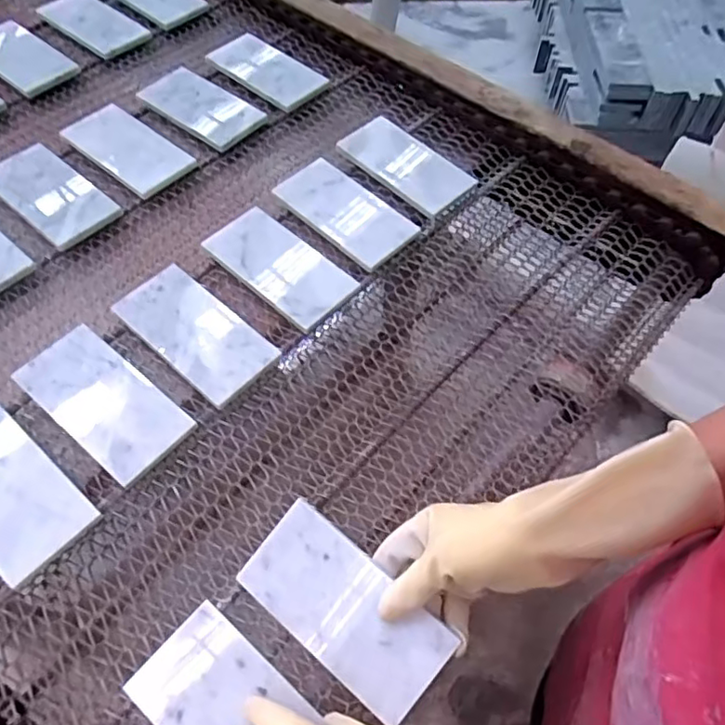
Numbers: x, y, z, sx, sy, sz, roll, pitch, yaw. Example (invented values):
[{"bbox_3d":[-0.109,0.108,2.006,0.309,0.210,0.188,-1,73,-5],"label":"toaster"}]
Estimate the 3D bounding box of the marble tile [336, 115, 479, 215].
[{"bbox_3d":[0.057,-0.248,0.740,0.162,0.013,0.088,40,61,19],"label":"marble tile"}]

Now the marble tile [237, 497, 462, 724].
[{"bbox_3d":[-0.013,0.179,0.439,0.151,0.006,0.078,37,86,17],"label":"marble tile"}]

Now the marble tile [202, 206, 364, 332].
[{"bbox_3d":[-0.080,-0.106,0.633,0.156,0.013,0.092,41,59,19],"label":"marble tile"}]

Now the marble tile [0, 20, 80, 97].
[{"bbox_3d":[-0.493,-0.441,0.866,0.184,0.014,0.084,36,66,24],"label":"marble tile"}]

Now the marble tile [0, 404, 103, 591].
[{"bbox_3d":[-0.293,0.099,0.491,0.161,0.010,0.078,38,63,19],"label":"marble tile"}]

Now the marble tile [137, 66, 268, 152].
[{"bbox_3d":[-0.217,-0.343,0.804,0.183,0.016,0.088,37,66,24],"label":"marble tile"}]

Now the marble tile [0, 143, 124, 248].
[{"bbox_3d":[-0.356,-0.193,0.688,0.166,0.015,0.080,36,66,24],"label":"marble tile"}]

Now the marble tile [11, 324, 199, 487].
[{"bbox_3d":[-0.231,0.031,0.535,0.161,0.014,0.079,34,65,23],"label":"marble tile"}]

